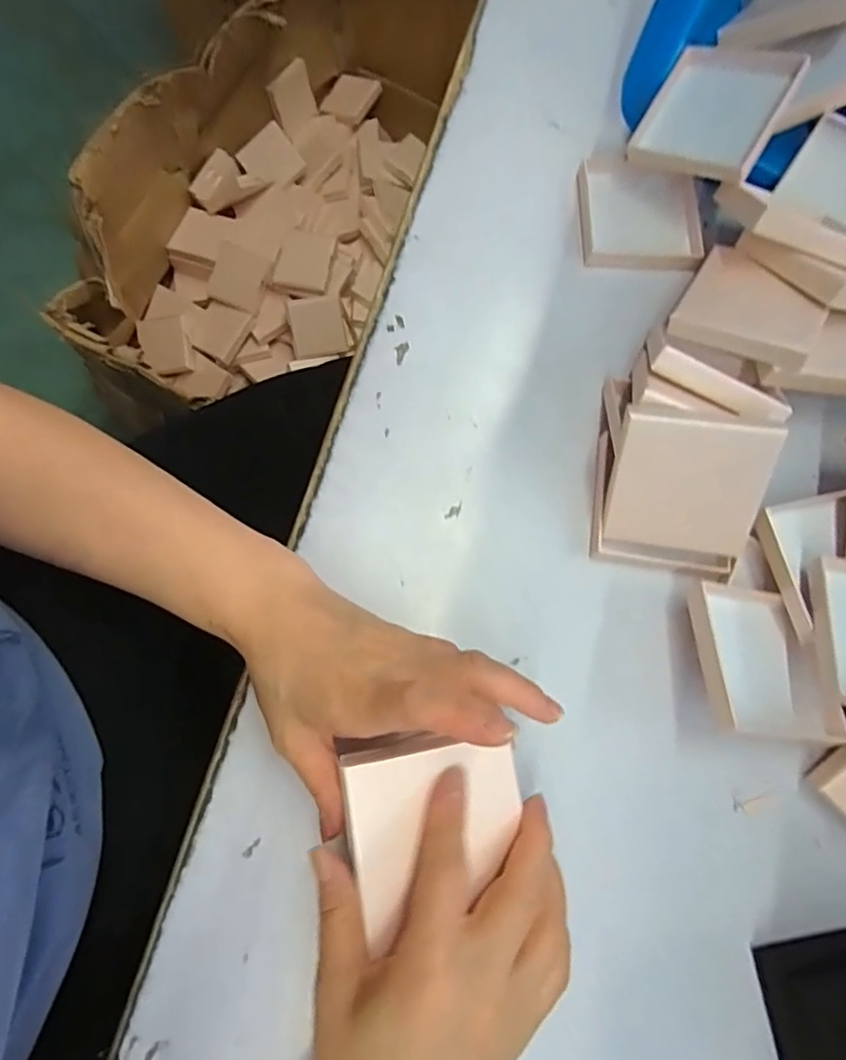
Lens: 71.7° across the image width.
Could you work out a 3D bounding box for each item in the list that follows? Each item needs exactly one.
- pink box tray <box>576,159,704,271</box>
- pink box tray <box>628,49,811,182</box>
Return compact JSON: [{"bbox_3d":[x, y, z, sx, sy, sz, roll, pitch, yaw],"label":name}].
[{"bbox_3d":[0.143,-0.211,0.390,0.077,0.008,0.085,-1,76,-2],"label":"pink box tray"},{"bbox_3d":[0.179,-0.259,0.365,0.079,0.015,0.079,31,93,32],"label":"pink box tray"}]

